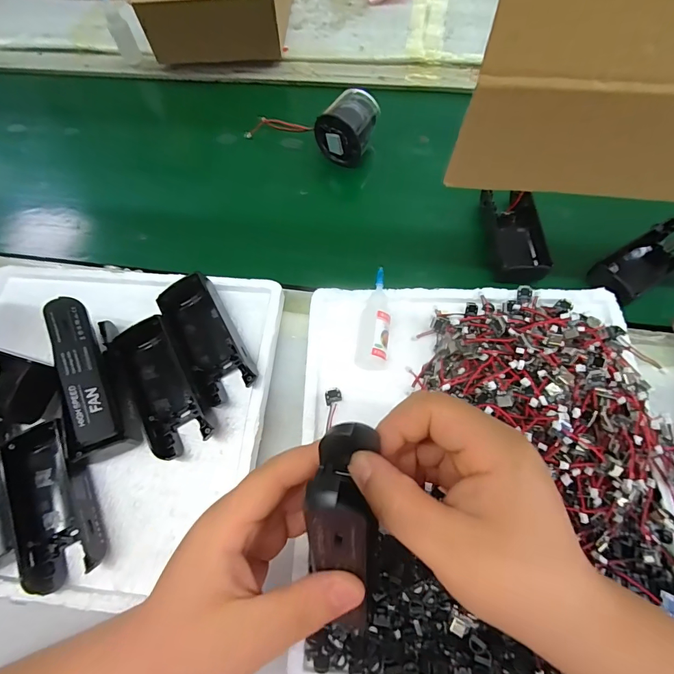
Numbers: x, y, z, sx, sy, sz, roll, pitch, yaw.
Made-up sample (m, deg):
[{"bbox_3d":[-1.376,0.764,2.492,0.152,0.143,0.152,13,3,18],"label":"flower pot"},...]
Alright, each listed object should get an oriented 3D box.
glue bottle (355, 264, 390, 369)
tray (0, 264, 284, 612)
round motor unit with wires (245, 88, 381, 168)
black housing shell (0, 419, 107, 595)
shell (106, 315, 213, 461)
[{"bbox_3d":[0.033,-0.017,0.320,0.025,0.022,0.089,7,66,6],"label":"glue bottle"},{"bbox_3d":[-0.197,0.048,0.296,0.275,0.070,0.251,6,66,5],"label":"tray"},{"bbox_3d":[-0.030,-0.247,0.441,0.148,0.052,0.063,19,68,10],"label":"round motor unit with wires"},{"bbox_3d":[-0.203,0.115,0.273,0.051,0.027,0.109,-27,68,-9],"label":"black housing shell"},{"bbox_3d":[-0.139,0.036,0.304,0.045,0.029,0.115,-30,68,-11],"label":"shell"}]

